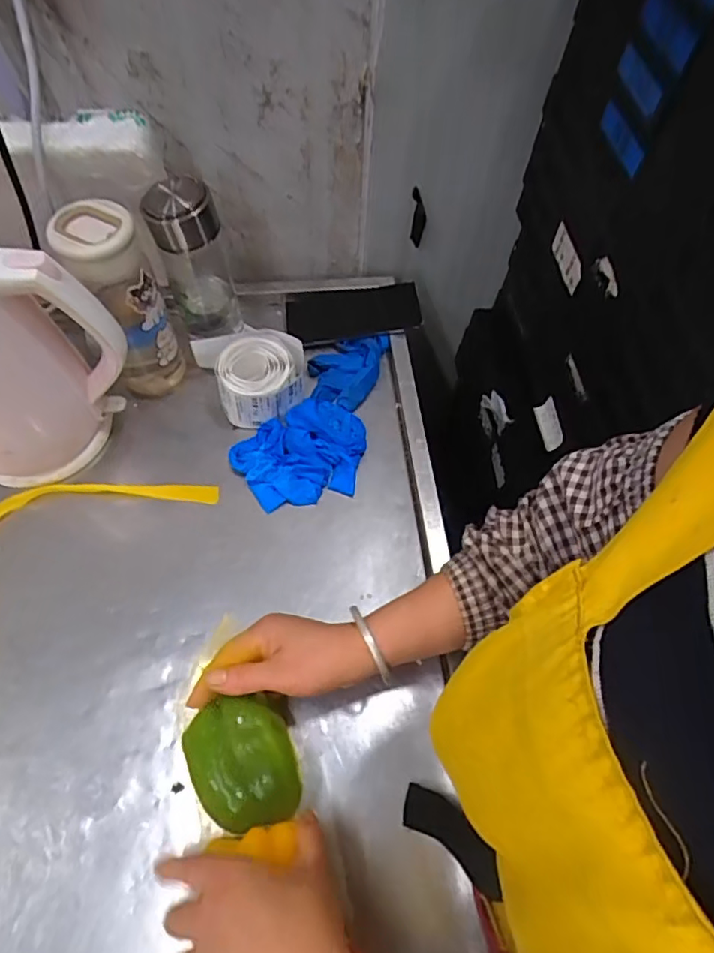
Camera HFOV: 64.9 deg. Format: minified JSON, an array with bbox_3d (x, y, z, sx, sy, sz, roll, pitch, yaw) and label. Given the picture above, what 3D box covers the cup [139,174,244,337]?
[{"bbox_3d":[-0.159,-0.209,0.562,0.064,0.175,0.064,1,60,-2],"label":"cup"}]

